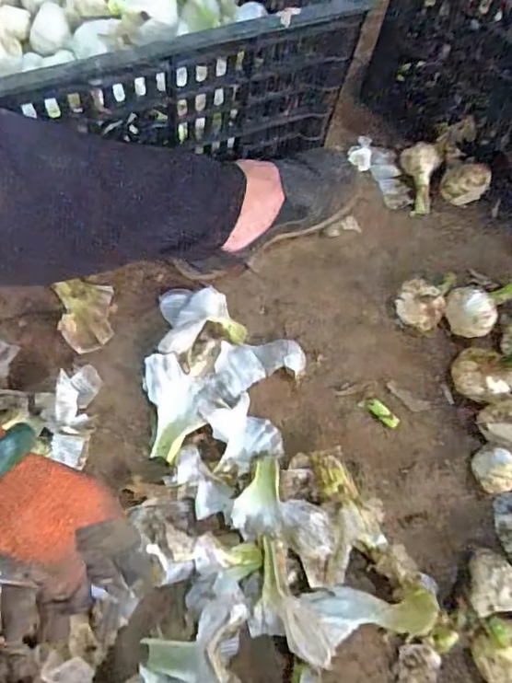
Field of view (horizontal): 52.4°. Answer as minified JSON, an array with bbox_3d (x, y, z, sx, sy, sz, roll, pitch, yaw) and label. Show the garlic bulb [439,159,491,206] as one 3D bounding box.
[{"bbox_3d":[0.239,-0.179,0.602,0.049,0.049,0.045,1,74,-4],"label":"garlic bulb"}]

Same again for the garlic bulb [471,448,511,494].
[{"bbox_3d":[0.228,0.125,0.499,0.035,0.045,0.039,-7,74,-7],"label":"garlic bulb"}]

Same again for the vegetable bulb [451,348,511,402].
[{"bbox_3d":[0.228,0.036,0.522,0.045,0.054,0.058,-42,81,-14],"label":"vegetable bulb"}]

